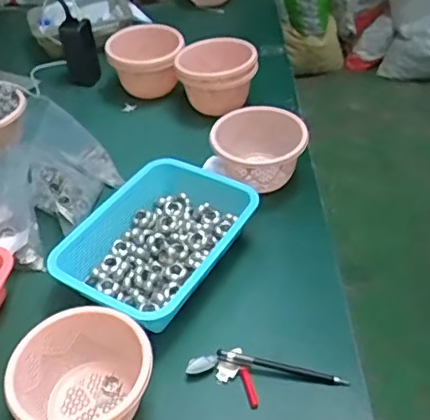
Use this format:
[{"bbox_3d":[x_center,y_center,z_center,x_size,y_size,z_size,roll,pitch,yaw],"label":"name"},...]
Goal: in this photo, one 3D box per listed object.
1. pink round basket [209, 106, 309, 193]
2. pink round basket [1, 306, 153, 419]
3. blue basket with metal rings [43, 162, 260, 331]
[{"bbox_3d":[0.069,-0.091,0.903,0.139,0.093,0.122,-9,44,-9],"label":"pink round basket"},{"bbox_3d":[-0.142,0.193,0.618,0.145,0.092,0.133,-1,43,1],"label":"pink round basket"},{"bbox_3d":[-0.085,0.044,0.774,0.208,0.074,0.260,23,48,24],"label":"blue basket with metal rings"}]

